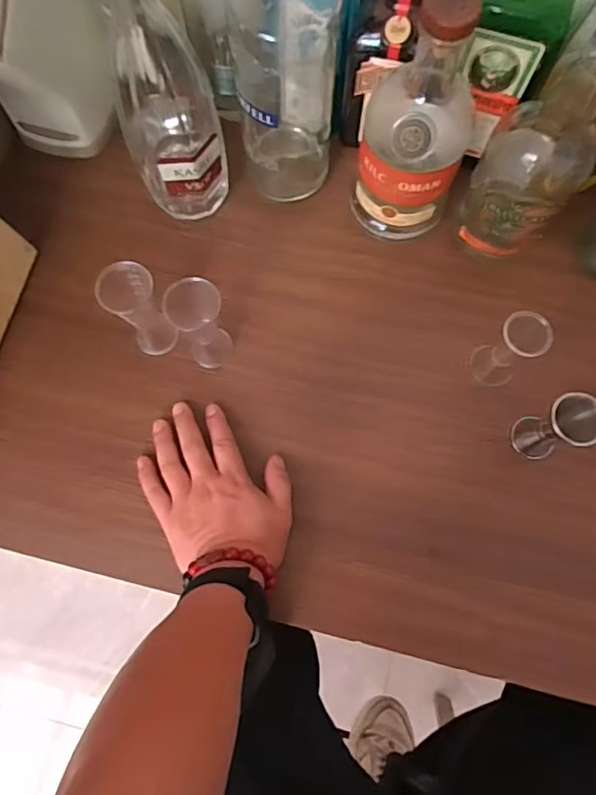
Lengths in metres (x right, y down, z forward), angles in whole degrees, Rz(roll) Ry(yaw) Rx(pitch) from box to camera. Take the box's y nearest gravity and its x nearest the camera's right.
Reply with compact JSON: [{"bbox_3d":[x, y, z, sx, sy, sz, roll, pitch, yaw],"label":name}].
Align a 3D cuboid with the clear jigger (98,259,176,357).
[{"bbox_3d":[-0.141,-0.079,0.467,0.043,0.099,0.044,0,77,0],"label":"clear jigger"}]

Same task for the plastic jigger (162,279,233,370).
[{"bbox_3d":[-0.086,-0.065,0.464,0.043,0.110,0.041,-33,79,-7],"label":"plastic jigger"}]

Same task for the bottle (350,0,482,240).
[{"bbox_3d":[0.106,-0.241,0.453,0.093,0.214,0.107,10,77,3],"label":"bottle"}]

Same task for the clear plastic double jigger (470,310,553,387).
[{"bbox_3d":[0.192,-0.042,0.471,0.039,0.086,0.041,0,77,0],"label":"clear plastic double jigger"}]

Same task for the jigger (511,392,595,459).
[{"bbox_3d":[0.224,0.027,0.453,0.039,0.092,0.042,-14,77,-3],"label":"jigger"}]

